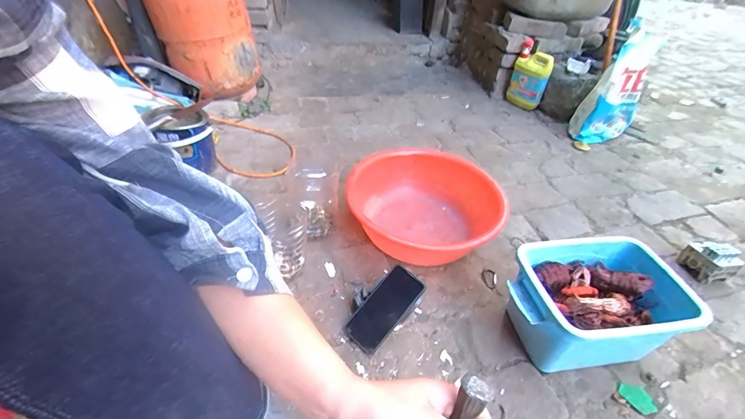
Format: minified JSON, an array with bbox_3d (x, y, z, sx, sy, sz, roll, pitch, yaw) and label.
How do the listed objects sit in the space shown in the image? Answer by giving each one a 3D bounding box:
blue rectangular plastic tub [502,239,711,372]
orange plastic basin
[{"bbox_3d":[0.381,0.173,0.657,0.274,0.162,0.191,-6,42,-9],"label":"blue rectangular plastic tub"},{"bbox_3d":[0.119,-0.008,0.874,0.334,0.146,0.360,1,41,-1],"label":"orange plastic basin"}]

